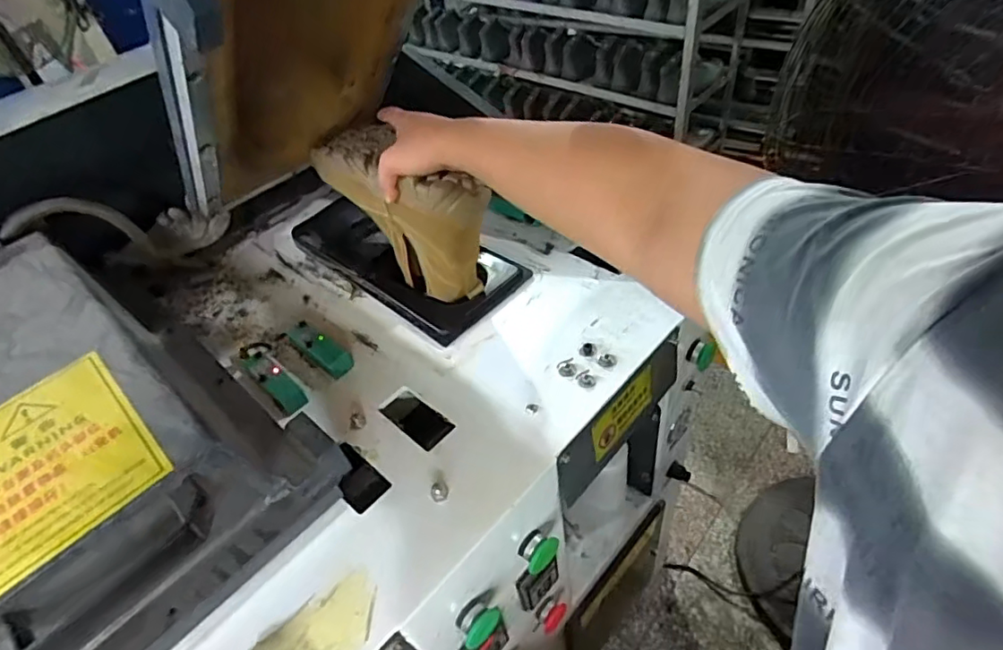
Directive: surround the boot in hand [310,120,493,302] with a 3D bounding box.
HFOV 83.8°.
[{"bbox_3d":[-0.115,-0.132,0.665,0.075,0.145,0.236,-37,52,-26],"label":"boot in hand"}]

